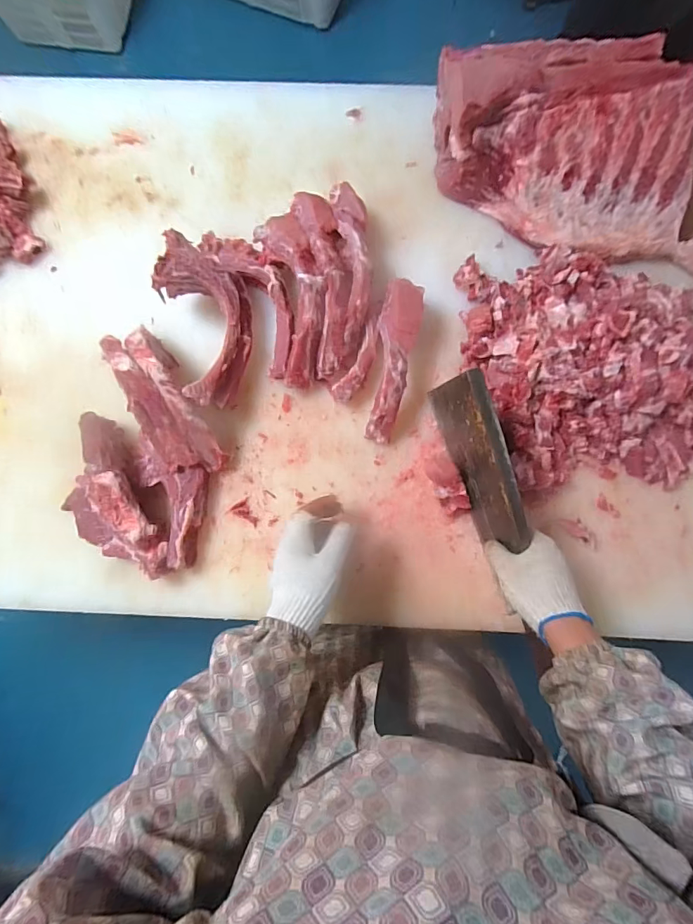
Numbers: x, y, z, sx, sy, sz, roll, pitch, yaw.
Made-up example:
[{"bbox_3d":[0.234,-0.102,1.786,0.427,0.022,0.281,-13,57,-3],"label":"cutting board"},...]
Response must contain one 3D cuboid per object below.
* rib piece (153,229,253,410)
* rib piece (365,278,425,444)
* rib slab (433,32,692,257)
[{"bbox_3d":[-0.179,-0.187,0.568,0.106,0.094,0.215,-18,87,0],"label":"rib piece"},{"bbox_3d":[0.062,-0.135,0.579,0.051,0.063,0.211,11,87,1],"label":"rib piece"},{"bbox_3d":[0.290,-0.437,0.575,0.307,0.106,0.298,-4,87,1],"label":"rib slab"}]

